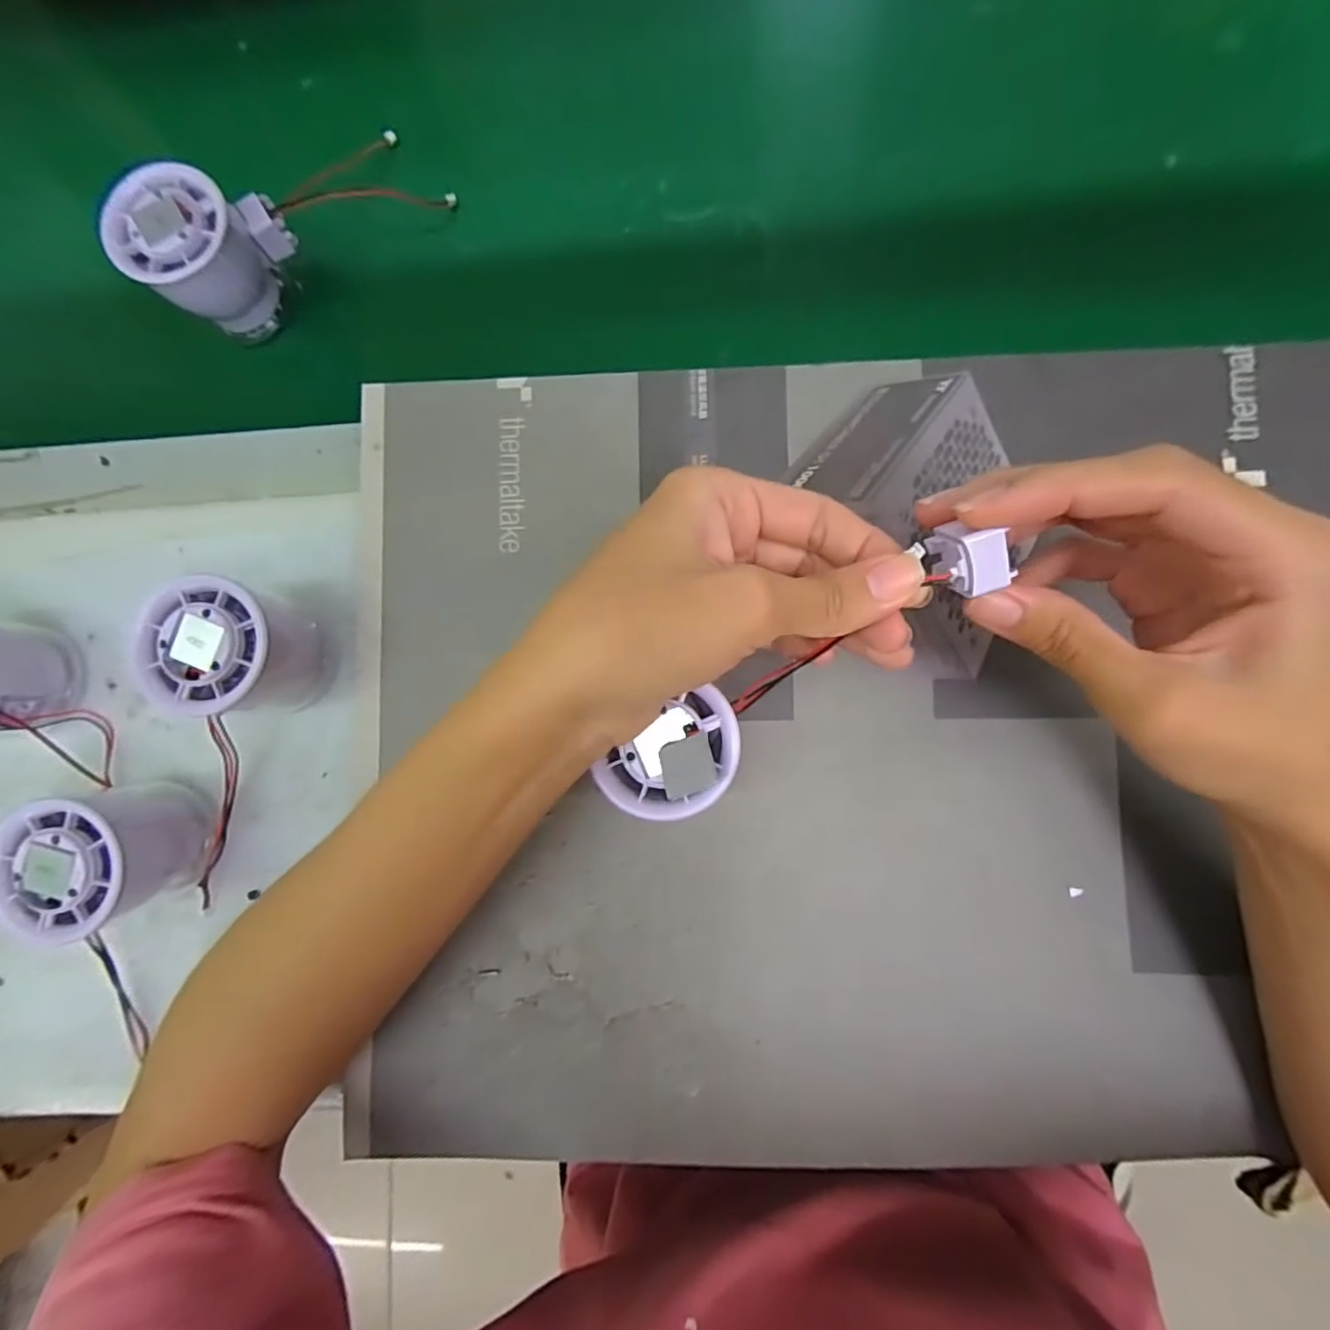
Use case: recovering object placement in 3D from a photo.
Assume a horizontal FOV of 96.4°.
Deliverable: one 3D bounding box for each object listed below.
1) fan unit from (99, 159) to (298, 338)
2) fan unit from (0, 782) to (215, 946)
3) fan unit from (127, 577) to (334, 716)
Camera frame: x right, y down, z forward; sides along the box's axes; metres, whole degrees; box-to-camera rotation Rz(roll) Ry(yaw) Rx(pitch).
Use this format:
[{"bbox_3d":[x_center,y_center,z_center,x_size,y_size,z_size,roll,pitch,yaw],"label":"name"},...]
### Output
[{"bbox_3d":[-0.229,-0.210,0.303,0.061,0.059,0.071,33,88,6],"label":"fan unit"},{"bbox_3d":[-0.244,0.085,0.264,0.048,0.063,0.058,-8,84,4],"label":"fan unit"},{"bbox_3d":[-0.189,-0.006,0.269,0.054,0.057,0.057,-13,84,3],"label":"fan unit"}]

